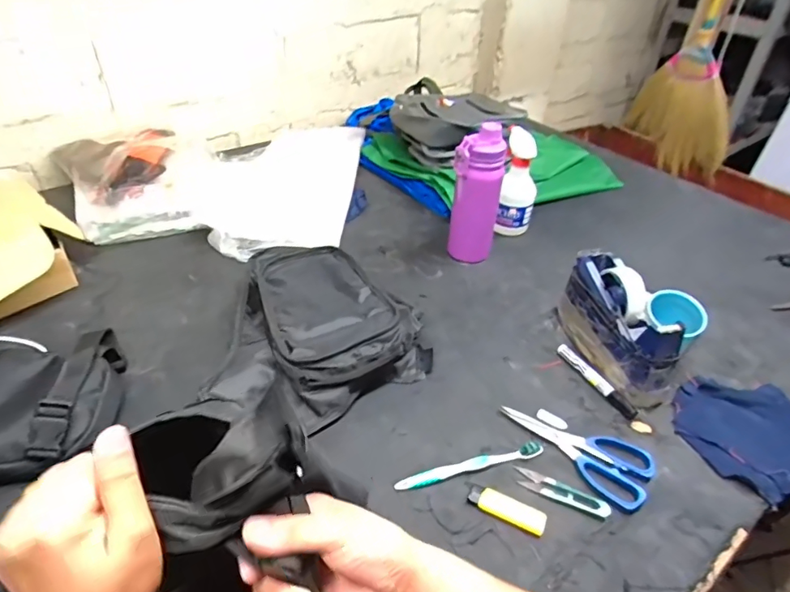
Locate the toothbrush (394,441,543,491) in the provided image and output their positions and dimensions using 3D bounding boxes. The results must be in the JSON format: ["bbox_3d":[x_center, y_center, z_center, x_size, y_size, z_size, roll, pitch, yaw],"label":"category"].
[{"bbox_3d":[0.088,0.192,0.555,0.179,0.012,0.015,-9,40,-15],"label":"toothbrush"}]

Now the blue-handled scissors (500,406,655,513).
[{"bbox_3d":[0.222,0.170,0.585,0.091,0.011,0.176,-28,48,-33],"label":"blue-handled scissors"}]

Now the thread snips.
[{"bbox_3d":[0.183,0.217,0.538,0.102,0.010,0.024,20,42,20],"label":"thread snips"}]

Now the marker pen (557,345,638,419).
[{"bbox_3d":[0.272,0.112,0.660,0.014,0.016,0.131,-17,43,-23],"label":"marker pen"}]

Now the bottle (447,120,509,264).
[{"bbox_3d":[0.138,-0.167,0.826,0.068,0.228,0.065,2,39,-1],"label":"bottle"}]

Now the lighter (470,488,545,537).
[{"bbox_3d":[0.118,0.225,0.515,0.080,0.016,0.022,20,42,20],"label":"lighter"}]

